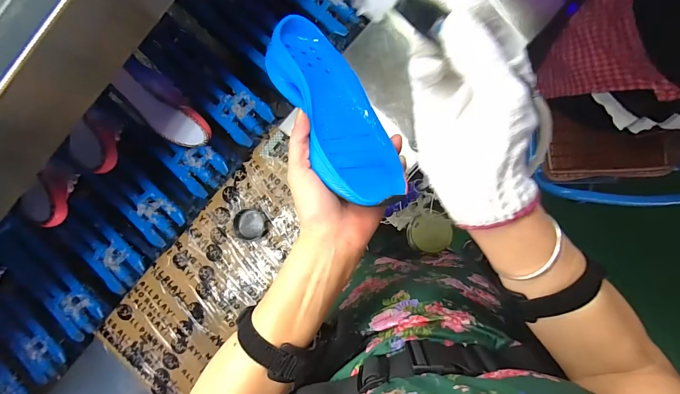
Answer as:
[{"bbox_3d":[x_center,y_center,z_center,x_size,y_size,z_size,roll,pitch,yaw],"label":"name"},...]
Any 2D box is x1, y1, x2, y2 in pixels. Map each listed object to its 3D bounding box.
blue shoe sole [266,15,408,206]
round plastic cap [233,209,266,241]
[{"bbox_3d":[-0.004,-0.085,0.331,0.033,0.089,0.217,-49,56,46],"label":"blue shoe sole"},{"bbox_3d":[-0.167,0.051,0.614,0.051,0.019,0.055,0,92,9],"label":"round plastic cap"}]

